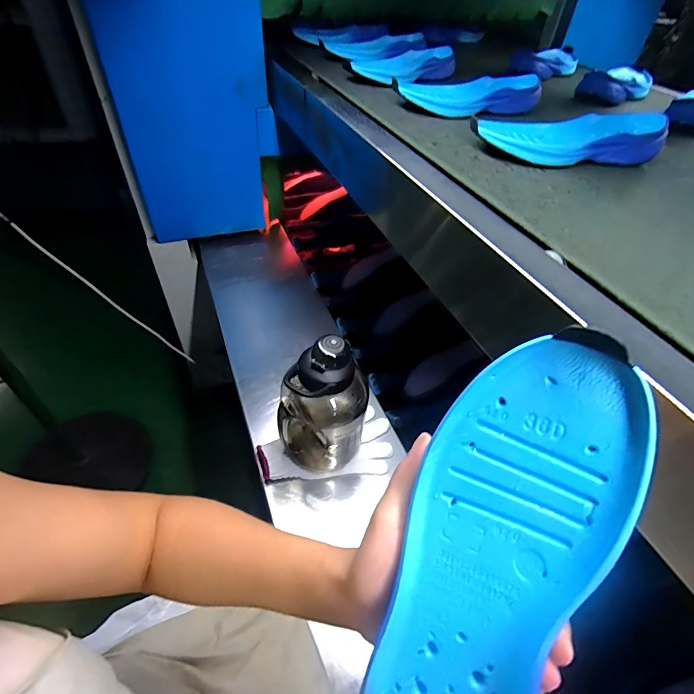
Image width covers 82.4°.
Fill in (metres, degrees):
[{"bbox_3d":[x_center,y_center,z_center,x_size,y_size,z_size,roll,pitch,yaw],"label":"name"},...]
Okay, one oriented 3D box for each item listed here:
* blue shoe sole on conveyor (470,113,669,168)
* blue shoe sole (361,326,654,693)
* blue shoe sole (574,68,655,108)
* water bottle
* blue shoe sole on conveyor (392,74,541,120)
[{"bbox_3d":[0.284,-0.272,0.515,0.247,0.045,0.072,0,46,-4],"label":"blue shoe sole on conveyor"},{"bbox_3d":[0.066,0.118,0.195,0.084,0.029,0.255,20,90,14],"label":"blue shoe sole"},{"bbox_3d":[0.531,-0.510,0.772,0.232,0.042,0.083,-32,56,-30],"label":"blue shoe sole"},{"bbox_3d":[-0.035,0.095,0.575,0.114,0.221,0.088,9,47,5],"label":"water bottle"},{"bbox_3d":[0.195,-0.403,0.634,0.240,0.043,0.078,-12,48,-15],"label":"blue shoe sole on conveyor"}]

